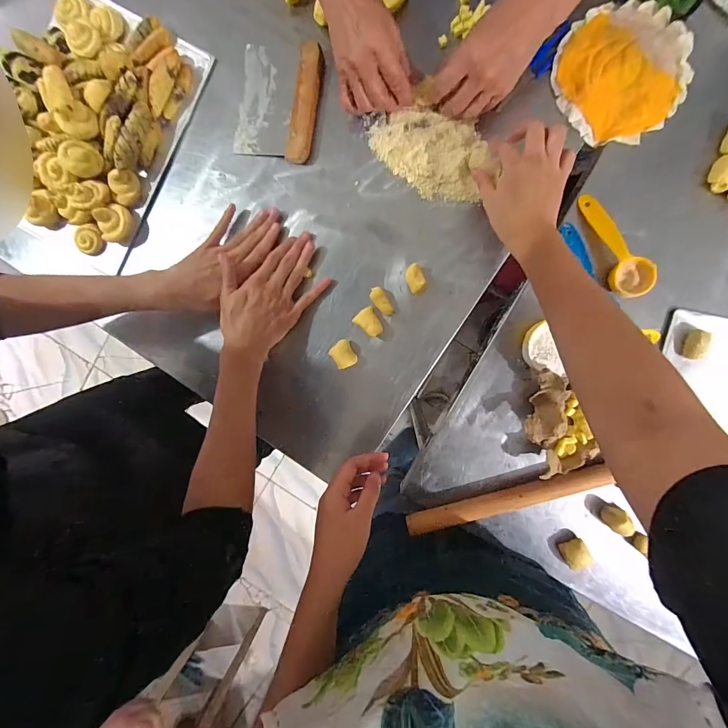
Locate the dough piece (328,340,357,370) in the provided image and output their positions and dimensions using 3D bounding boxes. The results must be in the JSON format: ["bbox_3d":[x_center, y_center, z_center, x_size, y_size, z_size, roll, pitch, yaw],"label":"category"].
[{"bbox_3d":[-0.029,-0.014,0.509,0.029,0.027,0.037,-26,91,8],"label":"dough piece"}]

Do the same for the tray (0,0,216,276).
[{"bbox_3d":[-0.395,-0.322,0.509,0.218,0.068,0.366,28,98,4],"label":"tray"}]

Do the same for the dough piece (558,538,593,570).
[{"bbox_3d":[0.294,0.263,0.501,0.032,0.018,0.035,-27,91,8],"label":"dough piece"}]

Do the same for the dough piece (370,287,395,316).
[{"bbox_3d":[0.025,-0.087,0.502,0.019,0.014,0.044,-35,90,9],"label":"dough piece"}]

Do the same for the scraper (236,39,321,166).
[{"bbox_3d":[-0.119,-0.360,0.494,0.111,0.020,0.144,11,96,6],"label":"scraper"}]

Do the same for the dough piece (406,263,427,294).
[{"bbox_3d":[0.070,-0.117,0.493,0.023,0.019,0.037,-21,92,8],"label":"dough piece"}]

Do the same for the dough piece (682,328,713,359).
[{"bbox_3d":[0.426,-0.025,0.463,0.024,0.021,0.037,3,95,7],"label":"dough piece"}]

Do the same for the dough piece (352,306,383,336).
[{"bbox_3d":[0.006,-0.056,0.503,0.031,0.018,0.040,-32,91,8],"label":"dough piece"}]

